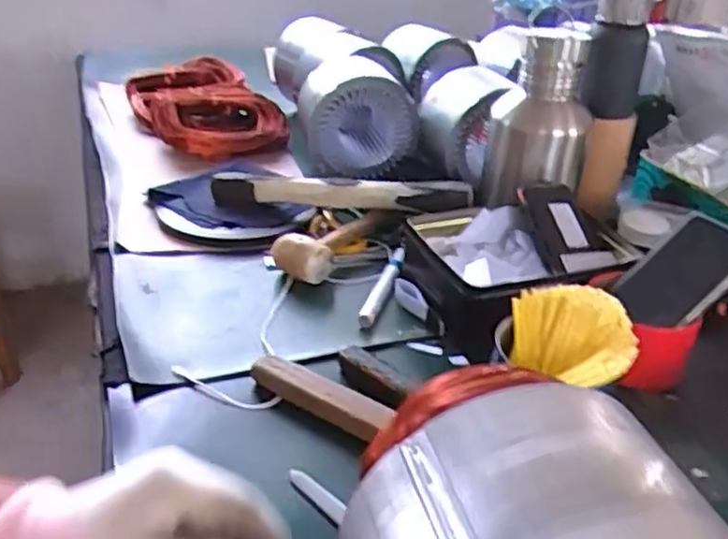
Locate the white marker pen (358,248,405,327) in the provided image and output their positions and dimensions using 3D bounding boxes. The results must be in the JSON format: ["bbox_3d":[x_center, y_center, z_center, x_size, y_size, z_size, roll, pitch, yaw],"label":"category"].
[{"bbox_3d":[0.020,0.014,0.717,0.021,0.016,0.144,10,31,13],"label":"white marker pen"}]

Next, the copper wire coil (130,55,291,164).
[{"bbox_3d":[-0.266,-0.281,1.129,0.213,0.067,0.340,-10,32,-20],"label":"copper wire coil"}]

